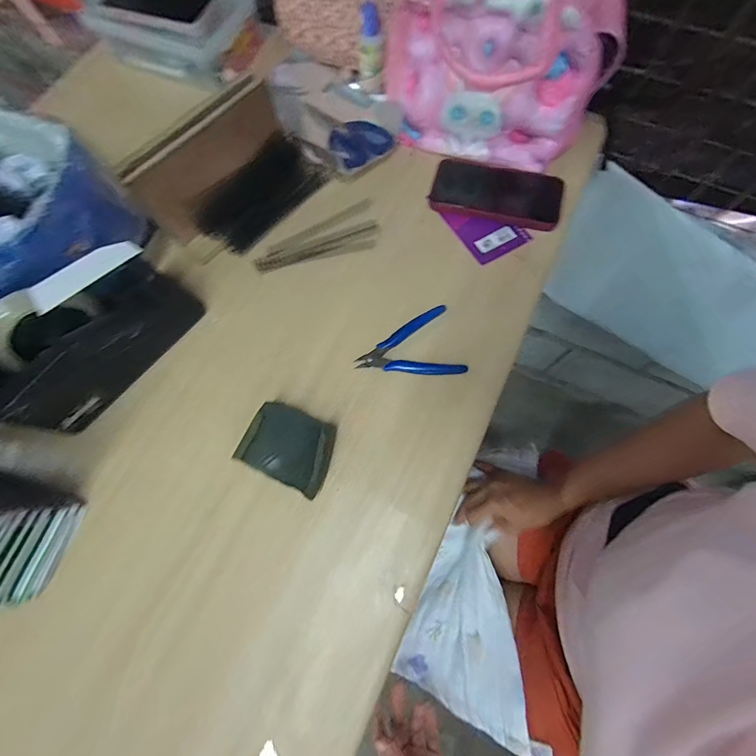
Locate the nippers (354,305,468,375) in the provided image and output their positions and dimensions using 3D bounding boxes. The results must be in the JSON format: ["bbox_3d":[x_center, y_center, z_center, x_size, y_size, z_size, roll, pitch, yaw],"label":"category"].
[{"bbox_3d":[0.032,-0.033,0.403,0.112,0.009,0.081,-12,73,-2],"label":"nippers"}]

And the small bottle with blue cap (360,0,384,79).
[{"bbox_3d":[-0.007,-0.446,0.481,0.033,0.080,0.042,24,75,9],"label":"small bottle with blue cap"}]

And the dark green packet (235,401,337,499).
[{"bbox_3d":[-0.091,0.071,0.372,0.092,0.036,0.074,21,74,8],"label":"dark green packet"}]

